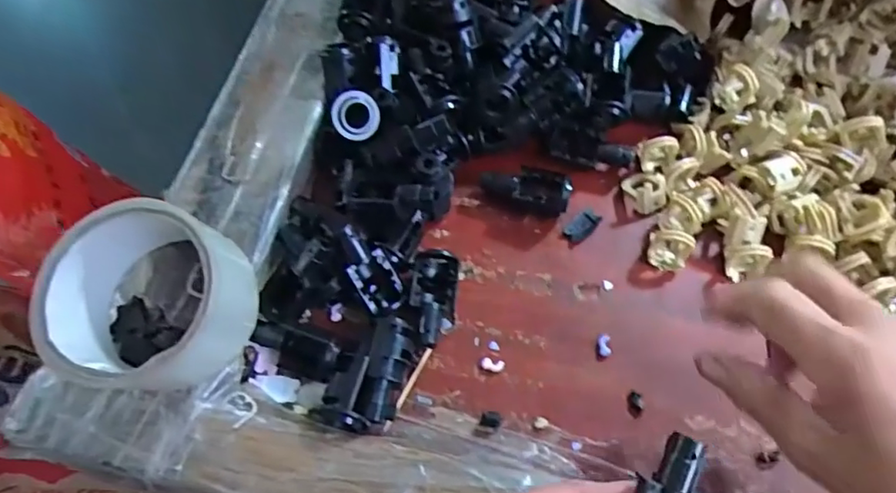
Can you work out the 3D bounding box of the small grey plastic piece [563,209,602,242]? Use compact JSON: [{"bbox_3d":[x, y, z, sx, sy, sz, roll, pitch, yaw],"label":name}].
[{"bbox_3d":[0.082,-0.013,0.354,0.025,0.004,0.012,-39,67,-15],"label":"small grey plastic piece"}]

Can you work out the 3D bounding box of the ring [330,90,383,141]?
[{"bbox_3d":[-0.052,-0.074,0.329,0.028,0.004,0.027,-2,96,-24],"label":"ring"}]

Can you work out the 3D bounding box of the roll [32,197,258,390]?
[{"bbox_3d":[-0.146,0.021,0.292,0.083,0.058,0.100,7,64,8],"label":"roll"}]

